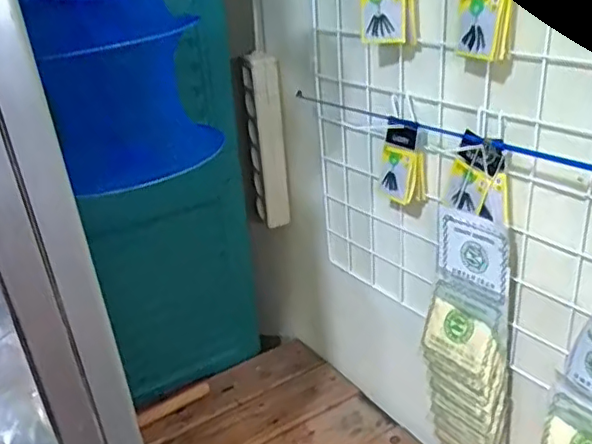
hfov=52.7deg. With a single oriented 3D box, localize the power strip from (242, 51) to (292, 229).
[{"bbox_3d":[-0.042,-0.115,0.892,0.053,0.260,0.037,-6,26,-1],"label":"power strip"}]

